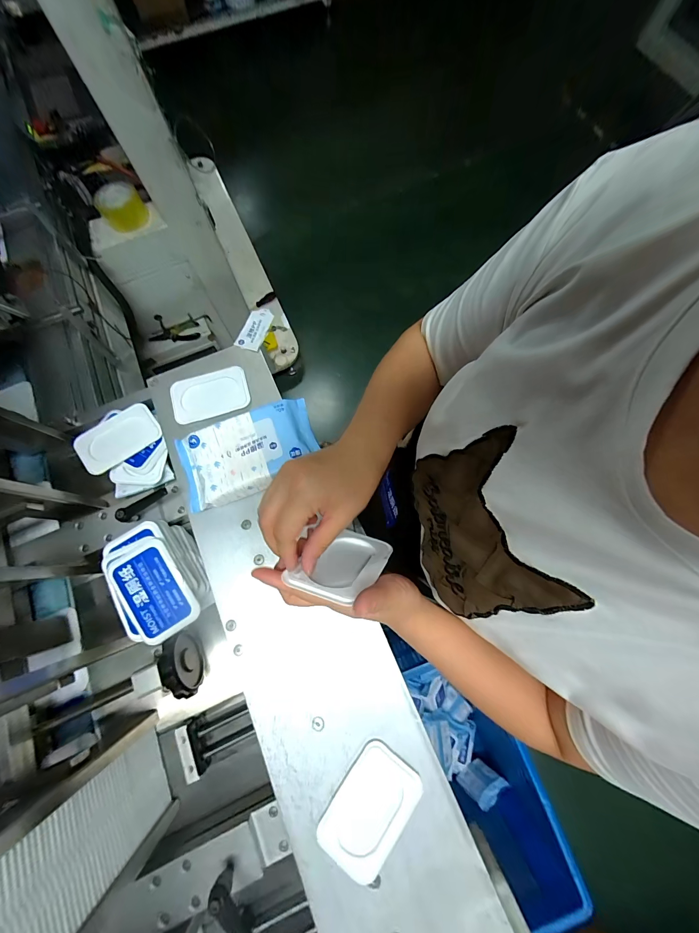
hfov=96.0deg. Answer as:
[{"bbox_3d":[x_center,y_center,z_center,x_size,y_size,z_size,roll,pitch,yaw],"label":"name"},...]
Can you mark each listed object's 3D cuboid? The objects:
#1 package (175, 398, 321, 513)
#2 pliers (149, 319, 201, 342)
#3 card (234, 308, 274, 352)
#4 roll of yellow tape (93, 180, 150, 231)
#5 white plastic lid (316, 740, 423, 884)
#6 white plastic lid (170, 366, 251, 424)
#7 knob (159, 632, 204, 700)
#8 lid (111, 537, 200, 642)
[{"bbox_3d":[-0.138,-0.015,0.437,0.184,0.045,0.106,-21,75,-4],"label":"package"},{"bbox_3d":[-0.561,-0.425,1.010,0.159,0.022,0.056,-14,75,-2],"label":"pliers"},{"bbox_3d":[-0.153,-0.224,0.511,0.043,0.006,0.075,19,79,9],"label":"card"},{"bbox_3d":[-0.550,-0.627,0.756,0.103,0.052,0.107,-35,77,-8],"label":"roll of yellow tape"},{"bbox_3d":[0.023,0.370,0.340,0.073,0.008,0.111,35,79,10],"label":"white plastic lid"},{"bbox_3d":[-0.210,-0.108,0.475,0.111,0.009,0.073,-16,74,-5],"label":"white plastic lid"},{"bbox_3d":[-0.206,0.241,0.383,0.026,0.059,0.070,-20,75,-4],"label":"knob"},{"bbox_3d":[-0.234,0.148,0.378,0.071,0.011,0.113,-29,86,-7],"label":"lid"}]

